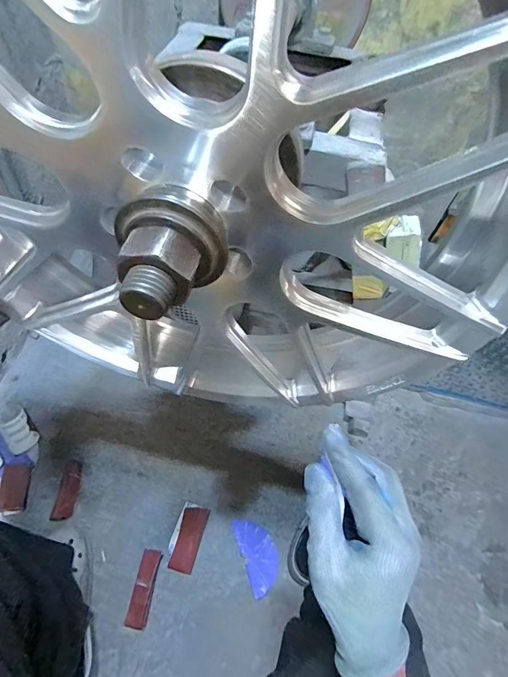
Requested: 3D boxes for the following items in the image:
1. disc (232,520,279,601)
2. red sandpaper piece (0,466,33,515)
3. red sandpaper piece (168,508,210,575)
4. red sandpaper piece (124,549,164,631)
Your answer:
[{"bbox_3d":[0.009,0.444,0.774,0.069,0.006,0.143,-16,59,-18],"label":"disc"},{"bbox_3d":[-0.506,0.319,0.789,0.056,0.011,0.094,-1,56,-9],"label":"red sandpaper piece"},{"bbox_3d":[-0.132,0.414,0.772,0.051,0.005,0.119,22,58,-9],"label":"red sandpaper piece"},{"bbox_3d":[-0.210,0.478,0.716,0.039,0.010,0.126,11,55,0],"label":"red sandpaper piece"}]

